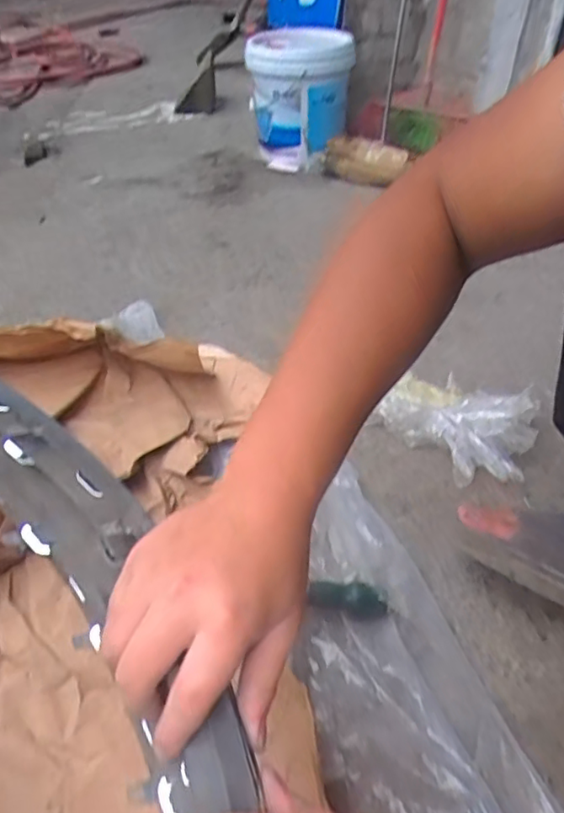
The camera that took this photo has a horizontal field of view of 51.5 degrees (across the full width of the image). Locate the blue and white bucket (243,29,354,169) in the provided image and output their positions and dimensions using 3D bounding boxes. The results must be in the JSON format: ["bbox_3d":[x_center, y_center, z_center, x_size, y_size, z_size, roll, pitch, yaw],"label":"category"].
[{"bbox_3d":[0.032,-0.689,1.366,0.234,0.307,0.253,7,40,1],"label":"blue and white bucket"}]

